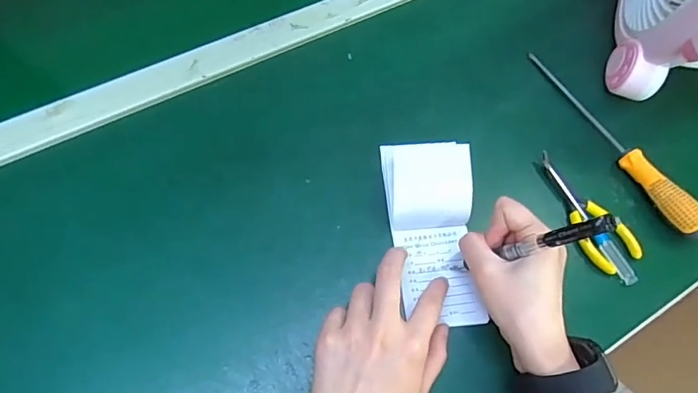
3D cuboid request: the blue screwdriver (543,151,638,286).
[{"bbox_3d":[0.215,0.016,0.438,0.014,0.016,0.134,-20,67,-13],"label":"blue screwdriver"}]

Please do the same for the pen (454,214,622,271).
[{"bbox_3d":[0.127,0.038,0.355,0.012,0.143,0.011,27,58,-22],"label":"pen"}]

